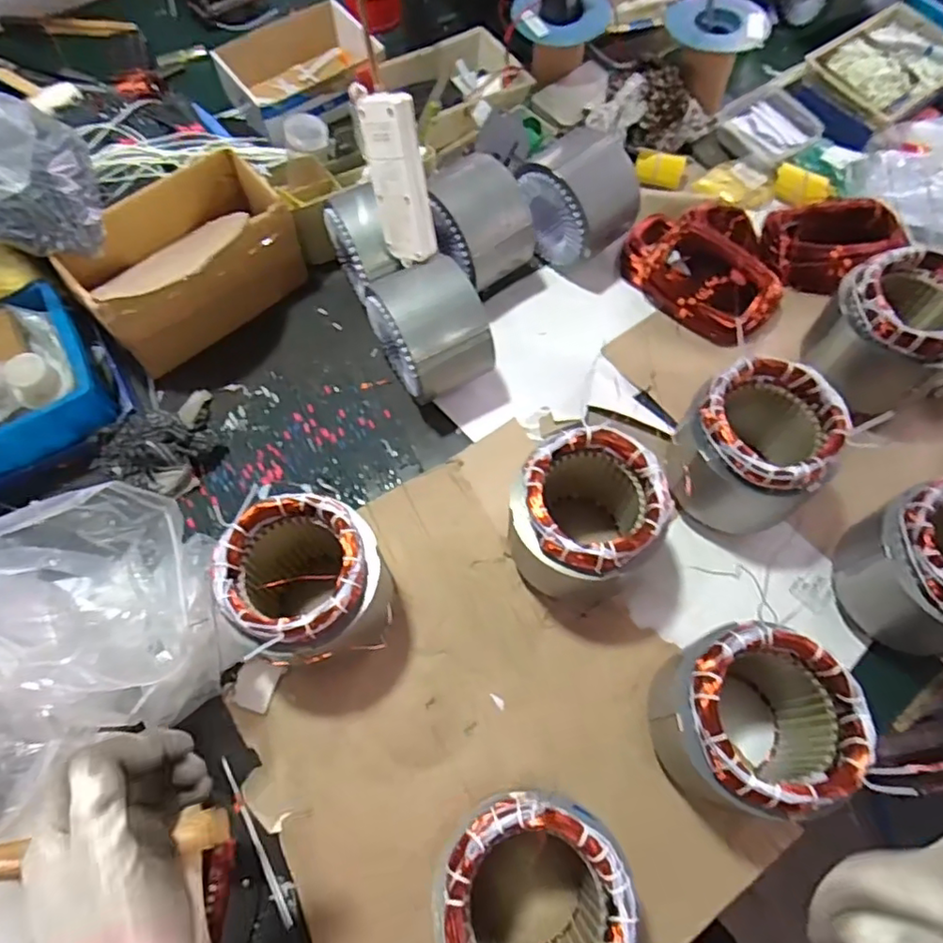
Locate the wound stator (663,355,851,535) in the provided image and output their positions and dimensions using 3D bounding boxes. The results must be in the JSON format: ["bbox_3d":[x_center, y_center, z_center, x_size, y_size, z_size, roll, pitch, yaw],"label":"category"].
[{"bbox_3d":[0.309,-0.021,0.675,0.142,0.172,0.143,0,66,0],"label":"wound stator"}]

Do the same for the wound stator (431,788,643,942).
[{"bbox_3d":[0.052,0.350,0.505,0.140,0.168,0.141,0,66,0],"label":"wound stator"}]

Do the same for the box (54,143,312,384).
[{"bbox_3d":[-0.378,-0.280,0.813,0.267,0.138,0.162,-41,71,-16],"label":"box"}]

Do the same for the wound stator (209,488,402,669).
[{"bbox_3d":[-0.159,0.114,0.621,0.138,0.171,0.141,0,66,0],"label":"wound stator"}]

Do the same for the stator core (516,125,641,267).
[{"bbox_3d":[0.145,-0.385,0.854,0.119,0.159,0.156,-39,71,-16],"label":"stator core"}]

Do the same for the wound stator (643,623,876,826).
[{"bbox_3d":[0.252,0.229,0.554,0.133,0.169,0.142,0,66,0],"label":"wound stator"}]

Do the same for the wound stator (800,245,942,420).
[{"bbox_3d":[0.498,-0.166,0.727,0.145,0.137,0.138,0,66,0],"label":"wound stator"}]

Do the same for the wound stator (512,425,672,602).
[{"bbox_3d":[0.118,0.055,0.641,0.141,0.166,0.150,-31,69,-13],"label":"wound stator"}]

